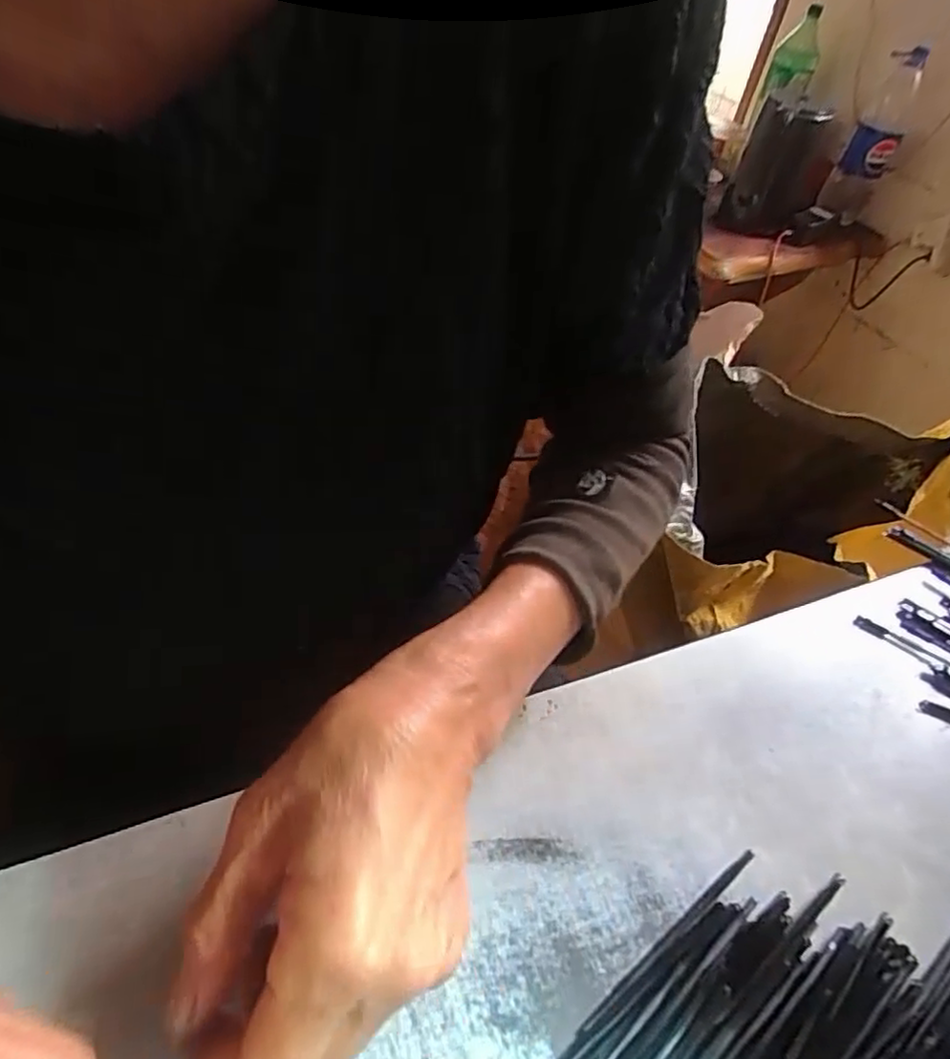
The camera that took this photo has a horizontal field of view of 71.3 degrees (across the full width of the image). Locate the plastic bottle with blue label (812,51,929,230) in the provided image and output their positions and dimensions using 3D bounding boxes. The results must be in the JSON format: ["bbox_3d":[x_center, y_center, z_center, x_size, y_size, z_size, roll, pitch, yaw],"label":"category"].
[{"bbox_3d":[0.735,-0.718,1.223,0.091,0.274,0.073,28,49,16],"label":"plastic bottle with blue label"}]

